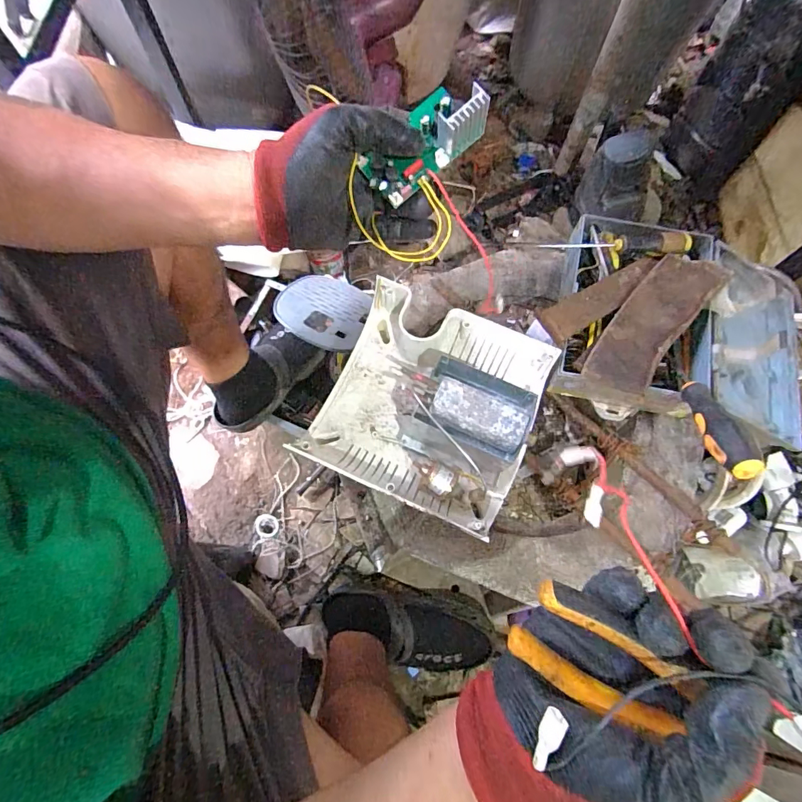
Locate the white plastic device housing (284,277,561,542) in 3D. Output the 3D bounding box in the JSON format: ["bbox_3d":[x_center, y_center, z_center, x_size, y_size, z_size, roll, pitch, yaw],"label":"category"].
[{"bbox_3d":[0.028,0.003,0.448,0.215,0.094,0.203,22,72,7],"label":"white plastic device housing"}]

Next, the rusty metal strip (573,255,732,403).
[{"bbox_3d":[0.267,-0.086,0.454,0.069,0.025,0.190,39,75,12],"label":"rusty metal strip"}]

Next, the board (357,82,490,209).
[{"bbox_3d":[0.017,-0.190,0.317,0.094,0.041,0.041,-33,72,17],"label":"board"}]

